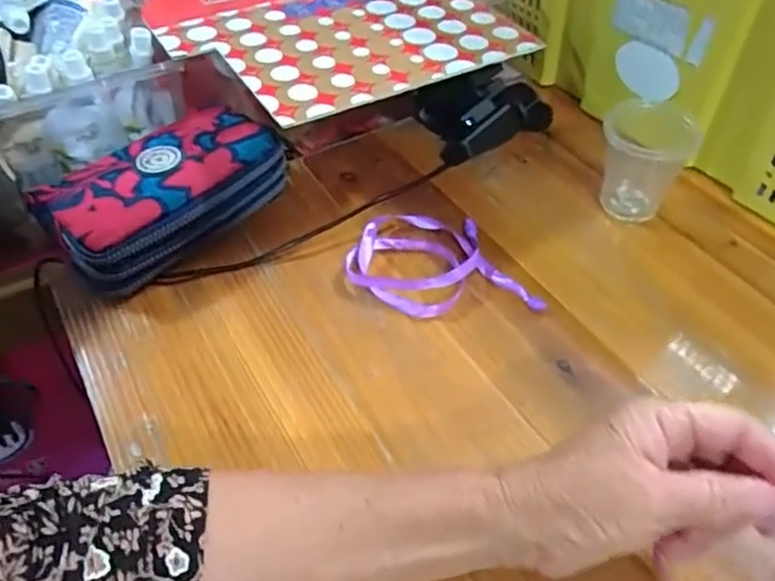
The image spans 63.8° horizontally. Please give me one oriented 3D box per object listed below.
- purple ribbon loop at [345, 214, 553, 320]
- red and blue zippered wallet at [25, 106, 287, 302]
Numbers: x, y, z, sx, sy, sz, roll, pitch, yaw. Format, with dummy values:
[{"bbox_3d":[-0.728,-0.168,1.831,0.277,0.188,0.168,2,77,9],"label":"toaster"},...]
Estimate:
[{"bbox_3d":[0.036,-0.022,0.459,0.131,0.017,0.097,-4,48,-2],"label":"purple ribbon loop"},{"bbox_3d":[-0.169,-0.075,0.484,0.106,0.055,0.175,33,56,27],"label":"red and blue zippered wallet"}]

